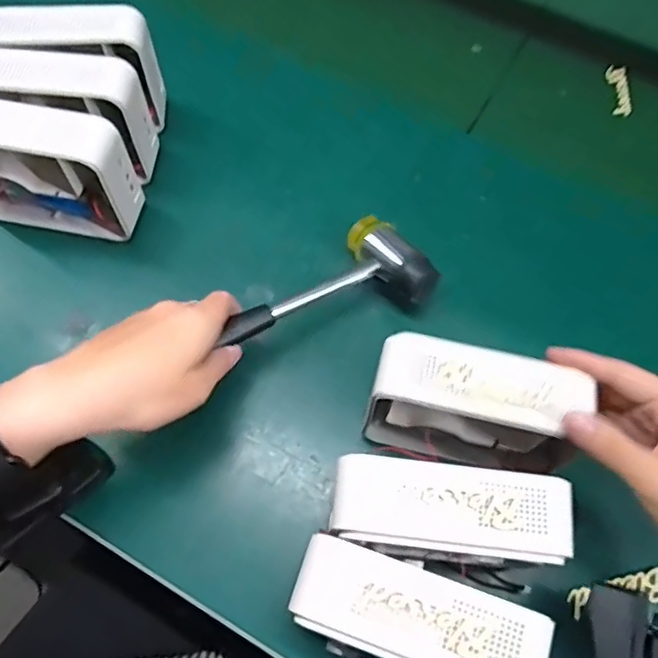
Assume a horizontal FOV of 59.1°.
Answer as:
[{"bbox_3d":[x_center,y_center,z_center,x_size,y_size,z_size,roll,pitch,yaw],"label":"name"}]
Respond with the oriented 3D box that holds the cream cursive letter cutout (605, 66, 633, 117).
[{"bbox_3d":[0.290,-0.239,0.578,0.019,0.004,0.068,5,64,-1],"label":"cream cursive letter cutout"}]

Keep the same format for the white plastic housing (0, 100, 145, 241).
[{"bbox_3d":[-0.215,-0.117,0.439,0.125,0.100,0.048,12,64,3],"label":"white plastic housing"}]

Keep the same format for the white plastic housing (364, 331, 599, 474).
[{"bbox_3d":[0.089,0.051,0.360,0.124,0.087,0.048,15,65,4],"label":"white plastic housing"}]

